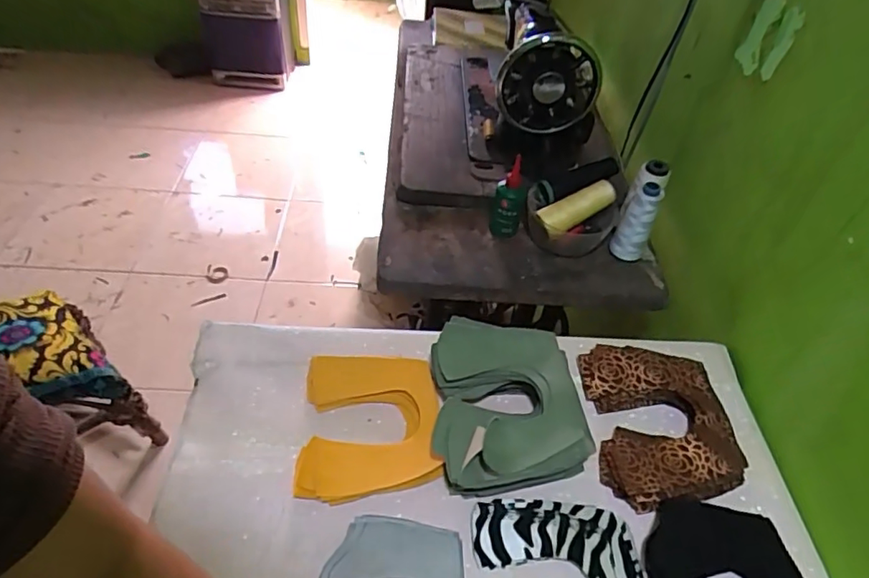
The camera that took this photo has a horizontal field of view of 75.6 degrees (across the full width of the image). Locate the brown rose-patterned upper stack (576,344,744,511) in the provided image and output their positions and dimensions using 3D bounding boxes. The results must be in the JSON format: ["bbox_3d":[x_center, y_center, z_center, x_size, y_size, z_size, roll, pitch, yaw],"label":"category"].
[{"bbox_3d":[0.235,0.136,0.587,0.140,0.035,0.174,1,46,-5],"label":"brown rose-patterned upper stack"}]

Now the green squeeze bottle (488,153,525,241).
[{"bbox_3d":[0.102,-0.121,0.772,0.044,0.114,0.029,9,46,3],"label":"green squeeze bottle"}]

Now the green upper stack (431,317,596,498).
[{"bbox_3d":[0.069,0.113,0.566,0.157,0.067,0.171,-5,47,-11],"label":"green upper stack"}]

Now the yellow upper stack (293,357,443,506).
[{"bbox_3d":[-0.063,0.134,0.563,0.134,0.018,0.151,1,46,-5],"label":"yellow upper stack"}]

